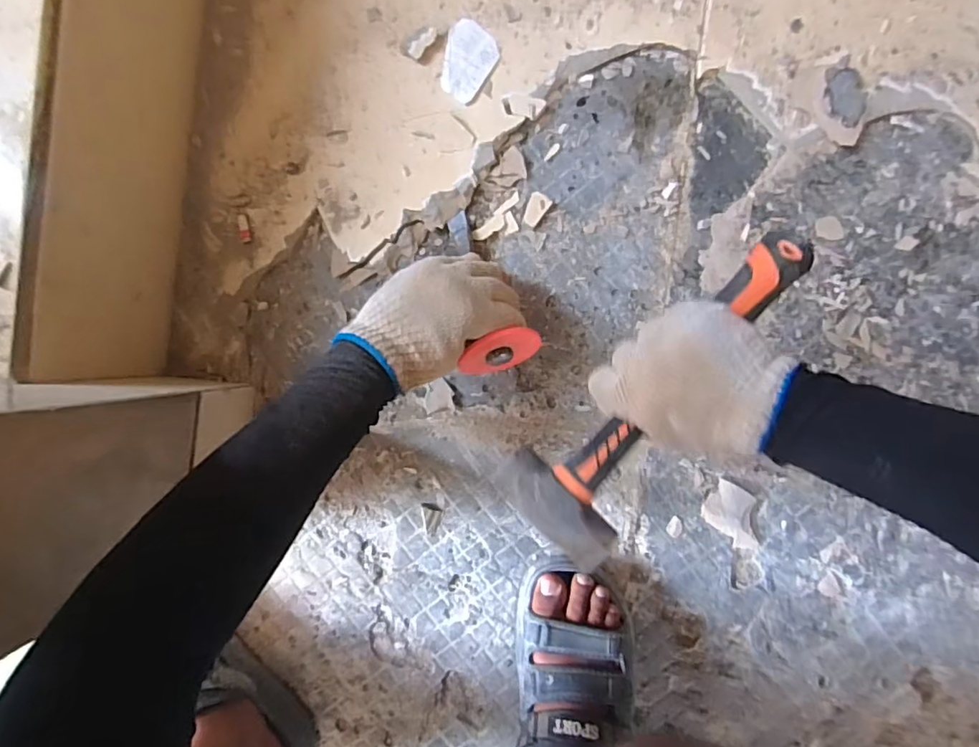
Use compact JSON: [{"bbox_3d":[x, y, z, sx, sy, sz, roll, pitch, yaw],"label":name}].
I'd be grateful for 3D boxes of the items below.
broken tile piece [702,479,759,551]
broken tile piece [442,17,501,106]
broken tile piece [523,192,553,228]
[{"bbox_3d":[0.245,0.141,0.544,0.065,0.004,0.048,33,92,1],"label":"broken tile piece"},{"bbox_3d":[-0.023,-0.302,0.531,0.051,0.004,0.070,32,92,1],"label":"broken tile piece"},{"bbox_3d":[0.046,-0.161,0.544,0.021,0.008,0.031,28,92,1],"label":"broken tile piece"}]

